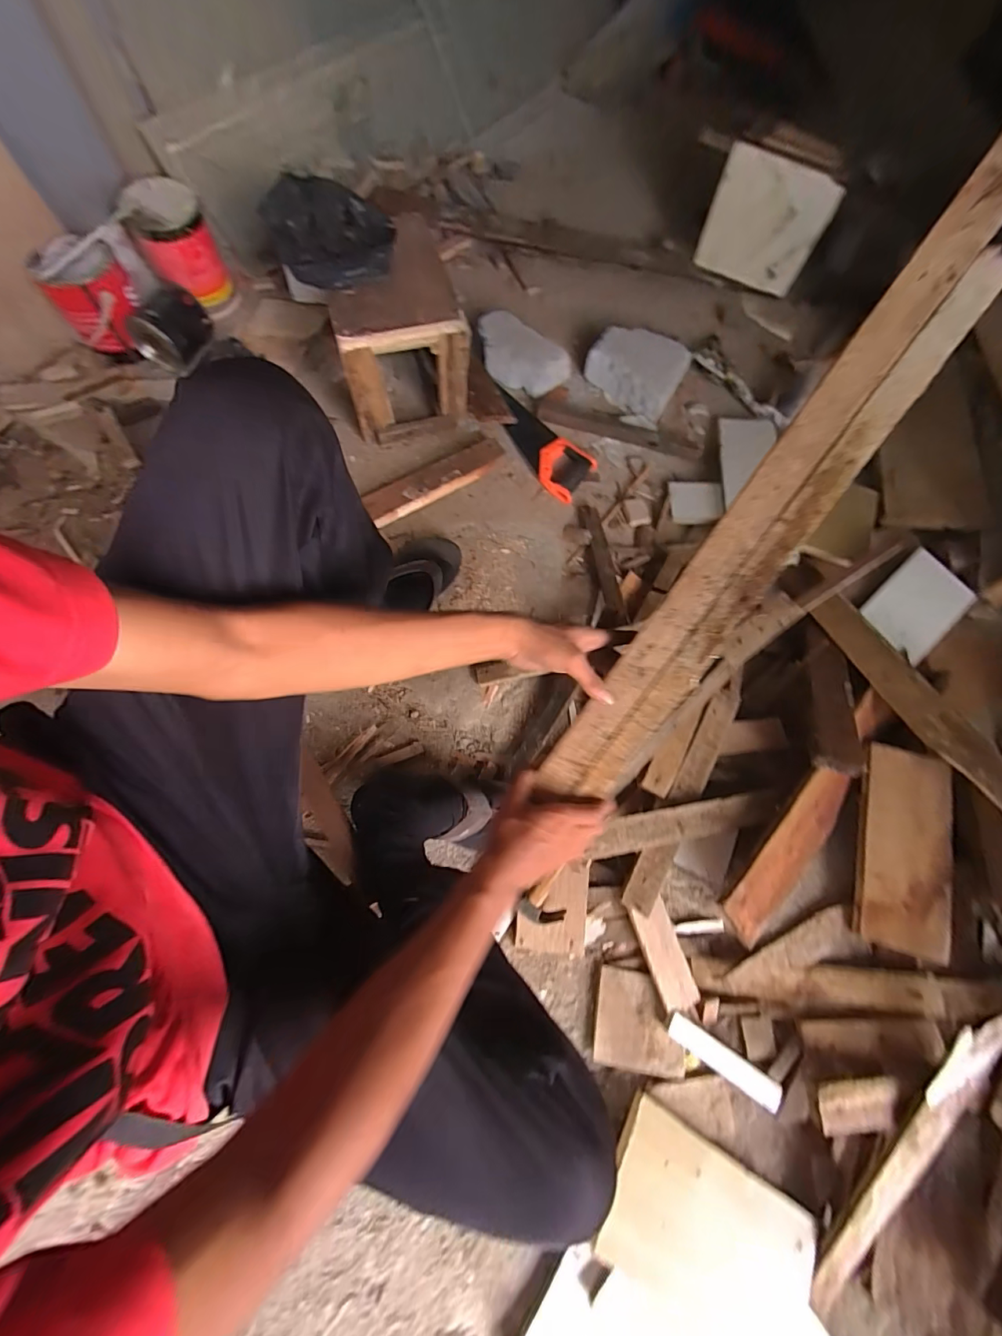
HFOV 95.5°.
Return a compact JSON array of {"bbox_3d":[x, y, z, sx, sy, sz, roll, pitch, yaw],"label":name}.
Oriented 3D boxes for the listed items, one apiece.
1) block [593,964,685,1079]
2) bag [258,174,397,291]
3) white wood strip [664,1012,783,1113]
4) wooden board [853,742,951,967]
[{"bbox_3d":[0.204,0.519,0.669,0.127,0.017,0.118,10,70,0],"label":"block"},{"bbox_3d":[-0.297,-0.755,0.791,0.208,0.081,0.151,-15,72,-9],"label":"bag"},{"bbox_3d":[0.318,0.557,0.645,0.168,0.013,0.034,33,71,8],"label":"white wood strip"},{"bbox_3d":[0.615,0.273,0.693,0.119,0.019,0.292,10,77,13],"label":"wooden board"}]

